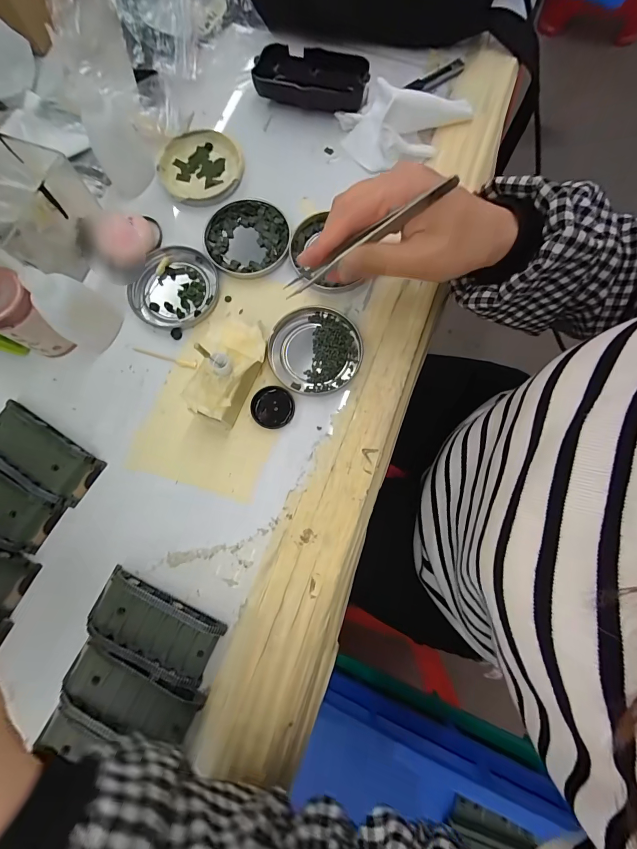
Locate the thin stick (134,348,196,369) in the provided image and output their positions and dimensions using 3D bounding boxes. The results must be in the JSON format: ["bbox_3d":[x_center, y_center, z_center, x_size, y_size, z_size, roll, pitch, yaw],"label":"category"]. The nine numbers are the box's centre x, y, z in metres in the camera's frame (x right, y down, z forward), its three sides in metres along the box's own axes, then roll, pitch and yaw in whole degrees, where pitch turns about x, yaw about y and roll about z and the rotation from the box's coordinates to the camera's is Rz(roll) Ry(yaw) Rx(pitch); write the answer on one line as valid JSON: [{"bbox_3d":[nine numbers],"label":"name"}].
[{"bbox_3d":[-0.134,-0.058,0.301,0.059,0.004,0.007,13,79,2],"label":"thin stick"}]

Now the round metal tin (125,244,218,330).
[{"bbox_3d":[-0.133,-0.124,0.315,0.078,0.010,0.074,0,79,0],"label":"round metal tin"}]

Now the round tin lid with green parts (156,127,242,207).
[{"bbox_3d":[-0.114,-0.249,0.336,0.079,0.013,0.077,0,79,0],"label":"round tin lid with green parts"}]

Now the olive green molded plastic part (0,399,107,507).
[{"bbox_3d":[-0.226,0.023,0.279,0.095,0.017,0.044,32,81,6],"label":"olive green molded plastic part"}]

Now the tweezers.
[{"bbox_3d":[0.026,-0.118,0.227,0.126,0.009,0.007,-20,77,33],"label":"tweezers"}]

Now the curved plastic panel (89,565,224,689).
[{"bbox_3d":[-0.121,0.147,0.252,0.094,0.020,0.043,25,80,5],"label":"curved plastic panel"}]

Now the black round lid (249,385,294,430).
[{"bbox_3d":[-0.039,-0.015,0.291,0.036,0.005,0.035,0,79,0],"label":"black round lid"}]

